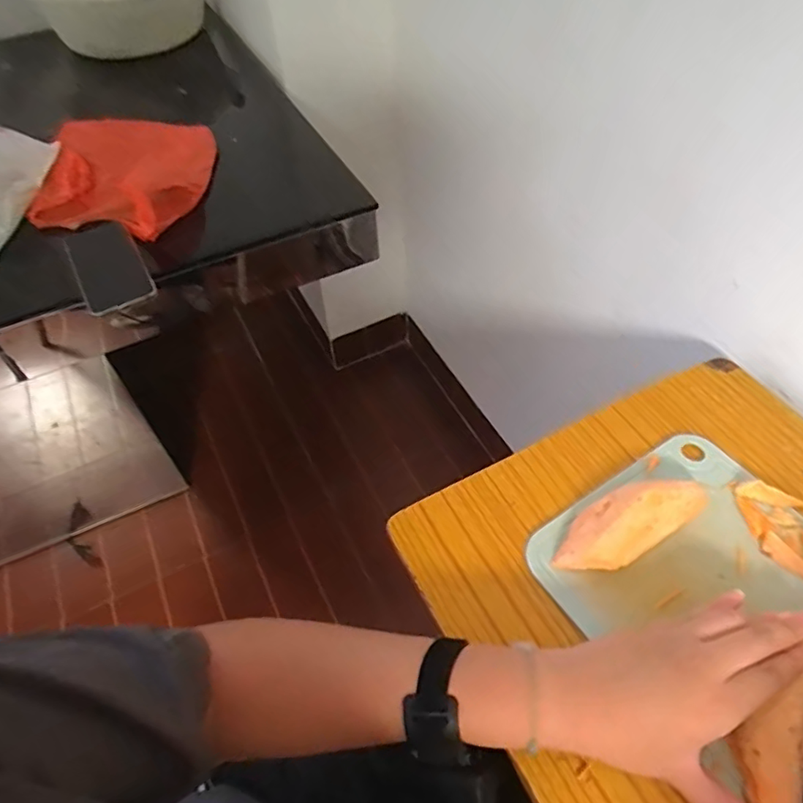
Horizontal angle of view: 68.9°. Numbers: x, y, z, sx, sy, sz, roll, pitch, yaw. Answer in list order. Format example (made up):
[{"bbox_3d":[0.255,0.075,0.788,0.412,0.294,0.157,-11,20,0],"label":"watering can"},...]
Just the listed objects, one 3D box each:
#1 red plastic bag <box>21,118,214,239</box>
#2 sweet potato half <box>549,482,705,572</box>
[{"bbox_3d":[-0.369,-0.314,0.783,0.194,0.075,0.291,3,52,4],"label":"red plastic bag"},{"bbox_3d":[0.189,0.099,0.484,0.141,0.037,0.052,-27,56,-18],"label":"sweet potato half"}]

